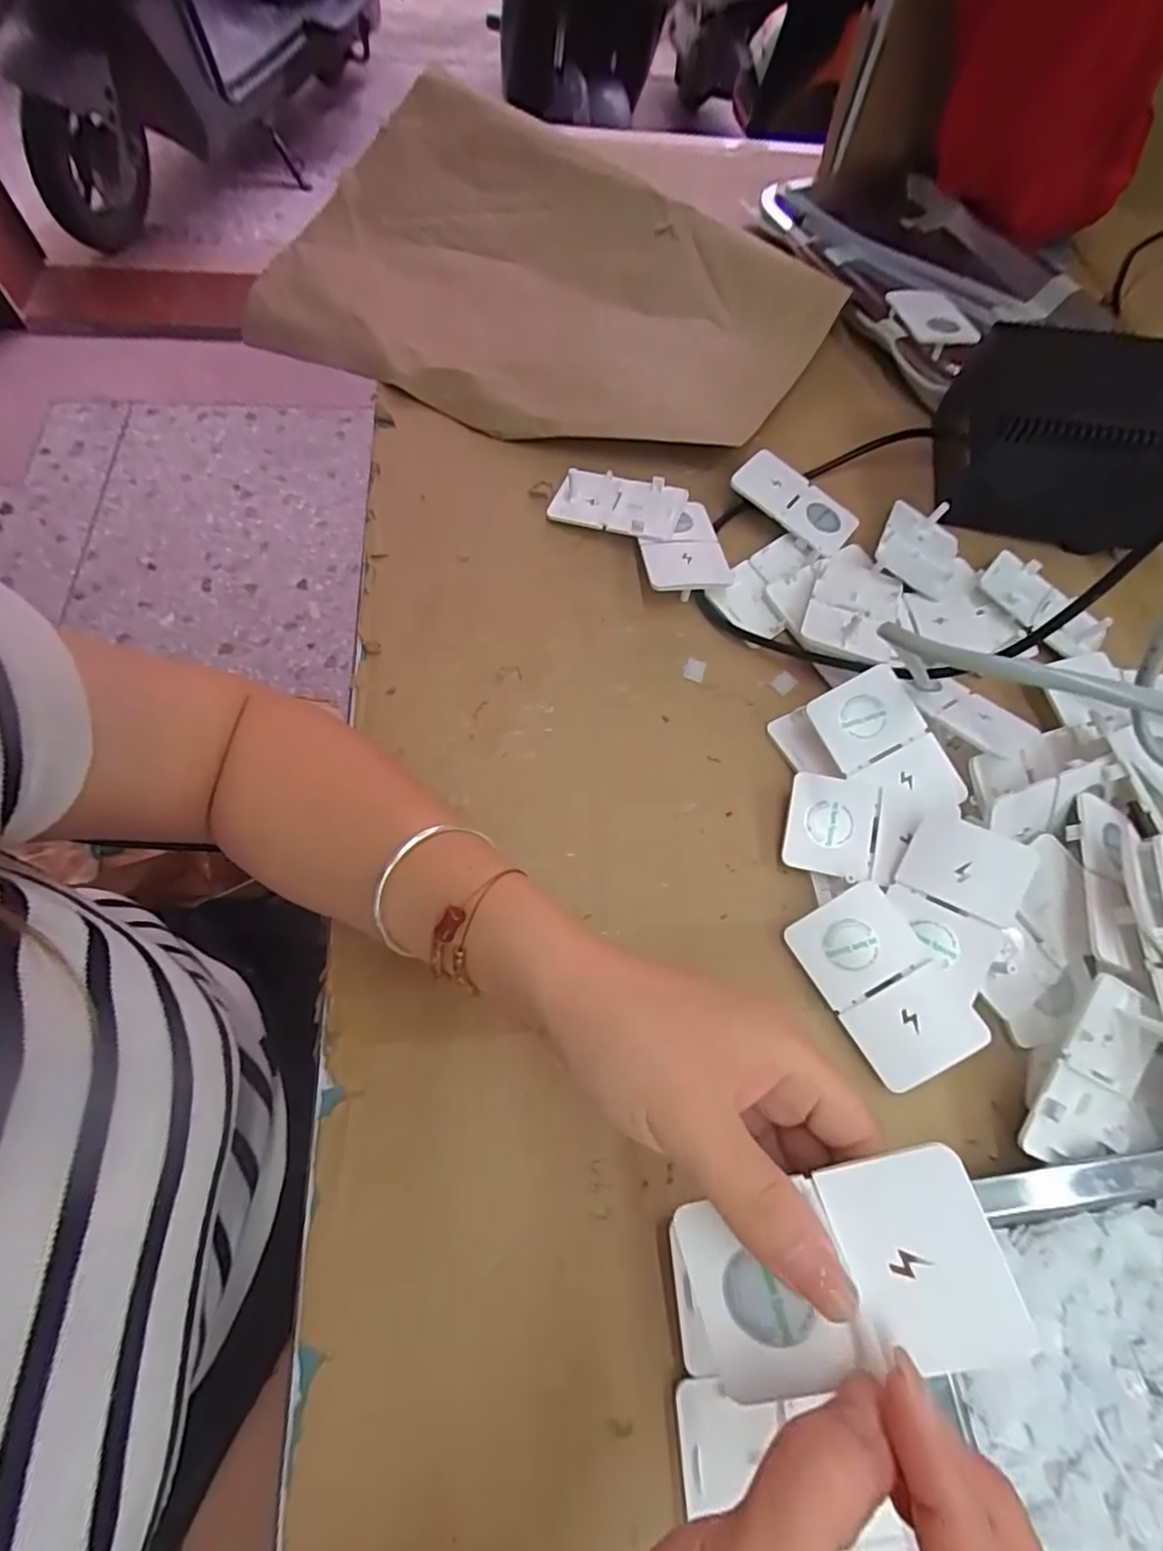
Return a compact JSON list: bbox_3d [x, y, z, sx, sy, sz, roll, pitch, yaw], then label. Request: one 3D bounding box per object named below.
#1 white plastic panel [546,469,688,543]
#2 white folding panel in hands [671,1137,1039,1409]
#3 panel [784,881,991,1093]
[{"bbox_3d":[0.024,-0.183,0.409,0.084,0.015,0.053,18,67,5],"label":"white plastic panel"},{"bbox_3d":[0.071,0.144,0.175,0.090,0.004,0.050,-21,71,11],"label":"white folding panel in hands"},{"bbox_3d":[0.144,0.099,0.294,0.052,0.007,0.085,-35,72,7],"label":"panel"}]

